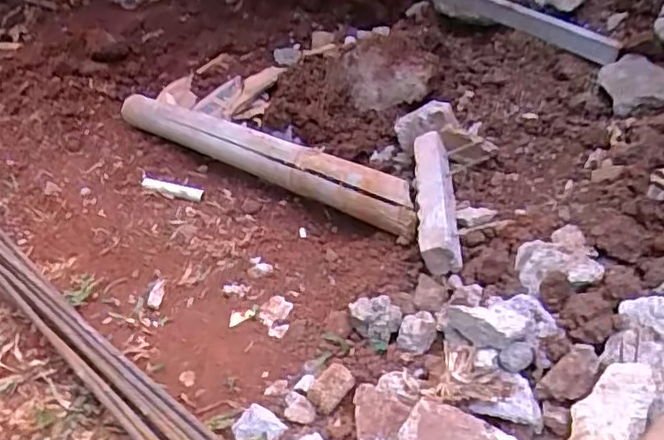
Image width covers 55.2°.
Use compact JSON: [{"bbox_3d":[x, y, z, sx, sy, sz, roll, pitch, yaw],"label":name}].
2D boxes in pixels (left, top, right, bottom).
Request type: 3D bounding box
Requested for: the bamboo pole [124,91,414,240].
[{"bbox_3d":[-0.143,-0.126,1.031,0.764,0.069,0.059,26,49,38],"label":"bamboo pole"}]

